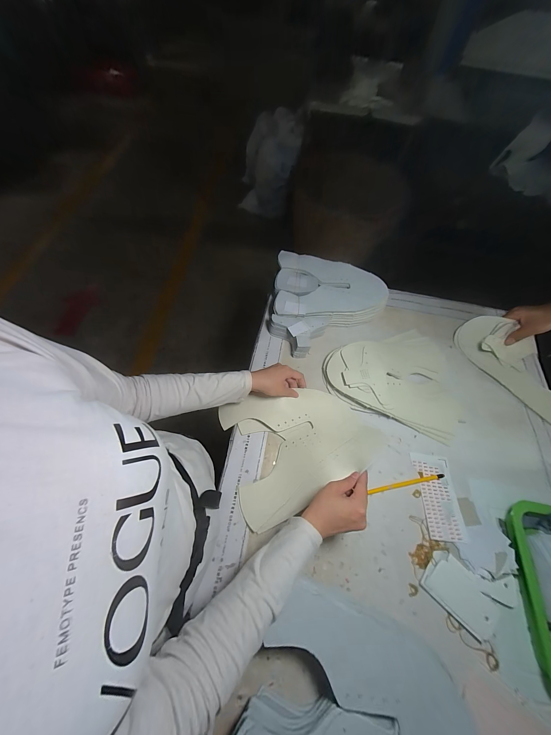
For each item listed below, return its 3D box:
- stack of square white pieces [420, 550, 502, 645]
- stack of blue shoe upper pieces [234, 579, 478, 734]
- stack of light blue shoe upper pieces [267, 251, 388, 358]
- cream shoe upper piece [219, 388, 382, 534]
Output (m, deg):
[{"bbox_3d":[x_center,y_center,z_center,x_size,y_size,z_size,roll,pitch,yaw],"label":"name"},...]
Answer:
[{"bbox_3d":[0.299,0.366,0.399,0.112,0.013,0.069,41,67,16],"label":"stack of square white pieces"},{"bbox_3d":[0.101,0.426,0.330,0.295,0.066,0.198,7,62,-1],"label":"stack of blue shoe upper pieces"},{"bbox_3d":[0.136,-0.155,0.632,0.287,0.063,0.291,8,62,0],"label":"stack of light blue shoe upper pieces"},{"bbox_3d":[0.048,0.137,0.492,0.285,0.045,0.225,-21,65,-14],"label":"cream shoe upper piece"}]

